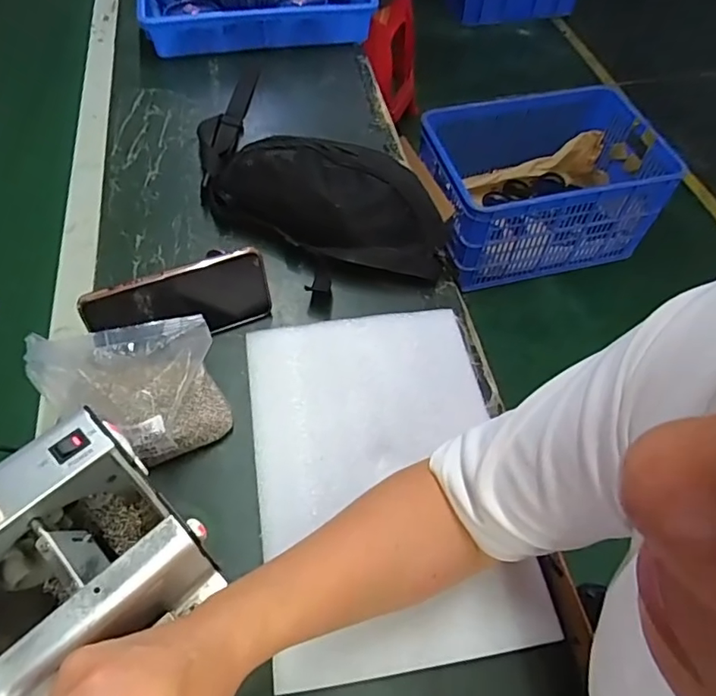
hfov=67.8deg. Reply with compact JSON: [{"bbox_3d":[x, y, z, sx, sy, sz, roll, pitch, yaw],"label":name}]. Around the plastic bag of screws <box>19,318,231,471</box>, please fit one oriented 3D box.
[{"bbox_3d":[-0.187,0.041,0.449,0.136,0.104,0.082,-7,58,-9],"label":"plastic bag of screws"}]

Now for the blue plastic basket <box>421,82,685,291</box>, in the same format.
[{"bbox_3d":[0.513,-0.475,1.527,0.615,0.308,0.422,-12,58,-9],"label":"blue plastic basket"}]

